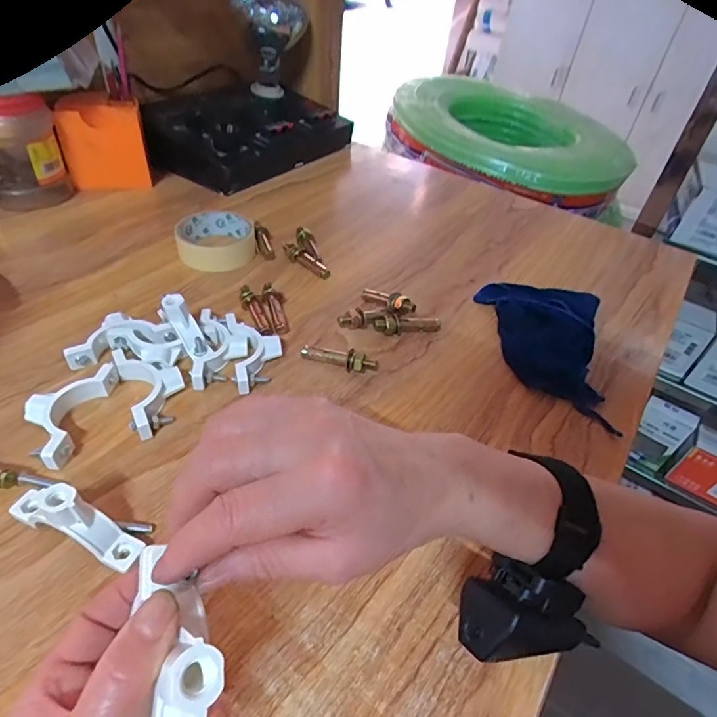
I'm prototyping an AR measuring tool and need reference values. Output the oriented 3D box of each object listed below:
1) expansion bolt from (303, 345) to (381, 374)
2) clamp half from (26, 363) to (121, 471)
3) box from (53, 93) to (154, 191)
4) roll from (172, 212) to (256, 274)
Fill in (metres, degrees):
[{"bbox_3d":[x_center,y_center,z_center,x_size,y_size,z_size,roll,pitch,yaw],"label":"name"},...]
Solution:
[{"bbox_3d":[-0.017,0.000,0.410,0.068,0.020,0.014,13,42,6],"label":"expansion bolt"},{"bbox_3d":[-0.217,0.039,0.343,0.044,0.020,0.087,7,42,1],"label":"clamp half"},{"bbox_3d":[-0.330,-0.283,0.615,0.096,0.096,0.070,-9,44,-17],"label":"box"},{"bbox_3d":[-0.160,-0.134,0.530,0.084,0.029,0.080,4,42,-3],"label":"roll"}]

